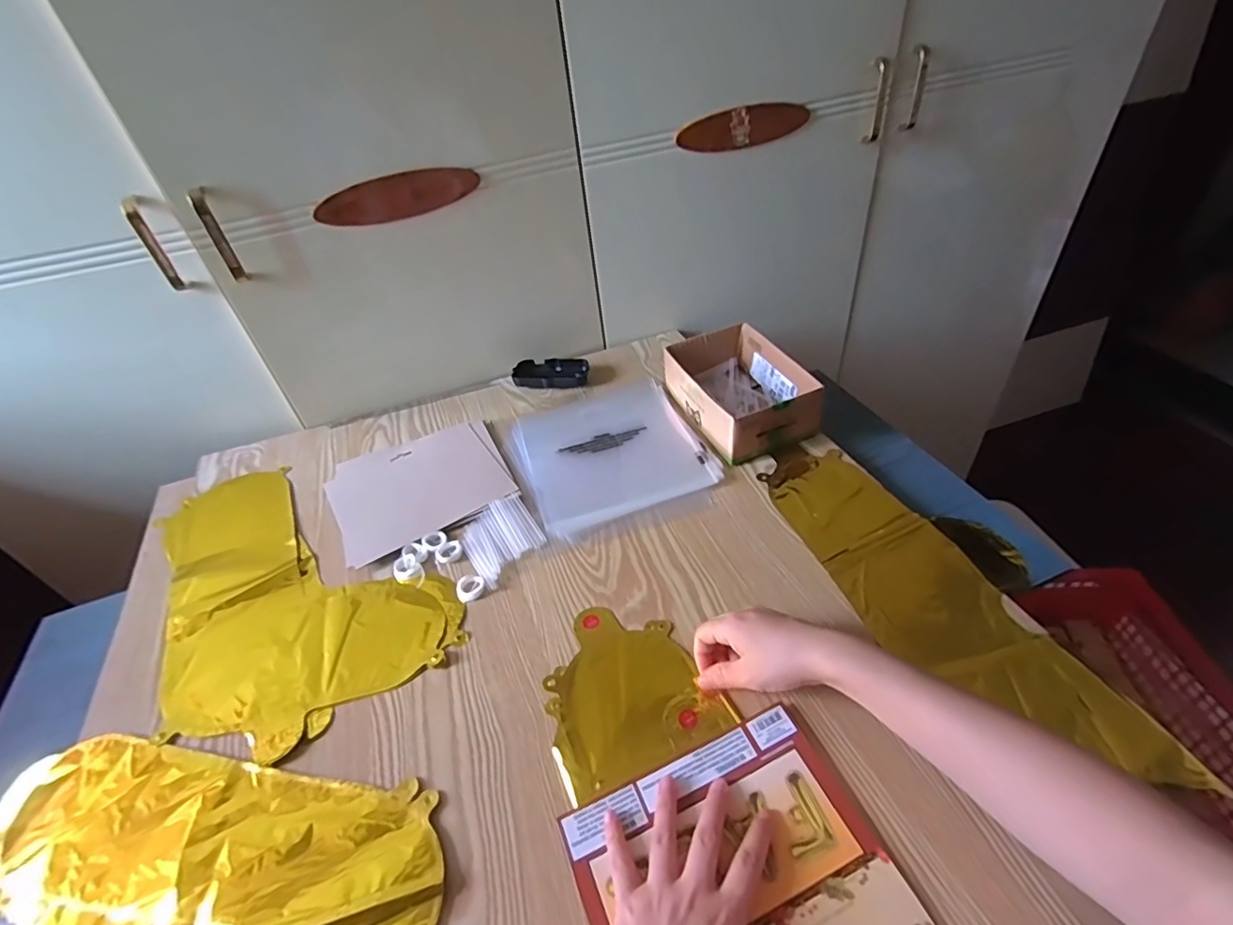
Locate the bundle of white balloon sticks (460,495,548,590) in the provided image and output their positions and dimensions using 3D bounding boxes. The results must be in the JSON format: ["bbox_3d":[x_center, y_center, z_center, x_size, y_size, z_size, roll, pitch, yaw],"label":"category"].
[{"bbox_3d":[-0.121,0.079,0.605,0.078,0.008,0.097,-27,45,-21],"label":"bundle of white balloon sticks"}]

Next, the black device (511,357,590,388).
[{"bbox_3d":[-0.094,-0.128,0.823,0.106,0.022,0.058,1,42,9],"label":"black device"}]

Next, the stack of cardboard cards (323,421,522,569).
[{"bbox_3d":[-0.237,0.023,0.686,0.198,0.006,0.182,-23,44,-18],"label":"stack of cardboard cards"}]

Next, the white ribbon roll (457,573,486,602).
[{"bbox_3d":[-0.145,0.124,0.565,0.028,0.006,0.030,-4,42,3],"label":"white ribbon roll"}]

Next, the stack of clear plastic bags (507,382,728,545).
[{"bbox_3d":[-0.009,-0.015,0.698,0.218,0.009,0.245,-16,42,-10],"label":"stack of clear plastic bags"}]

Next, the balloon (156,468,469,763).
[{"bbox_3d":[-0.353,0.127,0.592,0.394,0.010,0.230,31,54,35],"label":"balloon"}]

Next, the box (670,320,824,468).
[{"bbox_3d":[0.156,-0.090,0.728,0.133,0.070,0.188,-18,43,-12],"label":"box"}]

